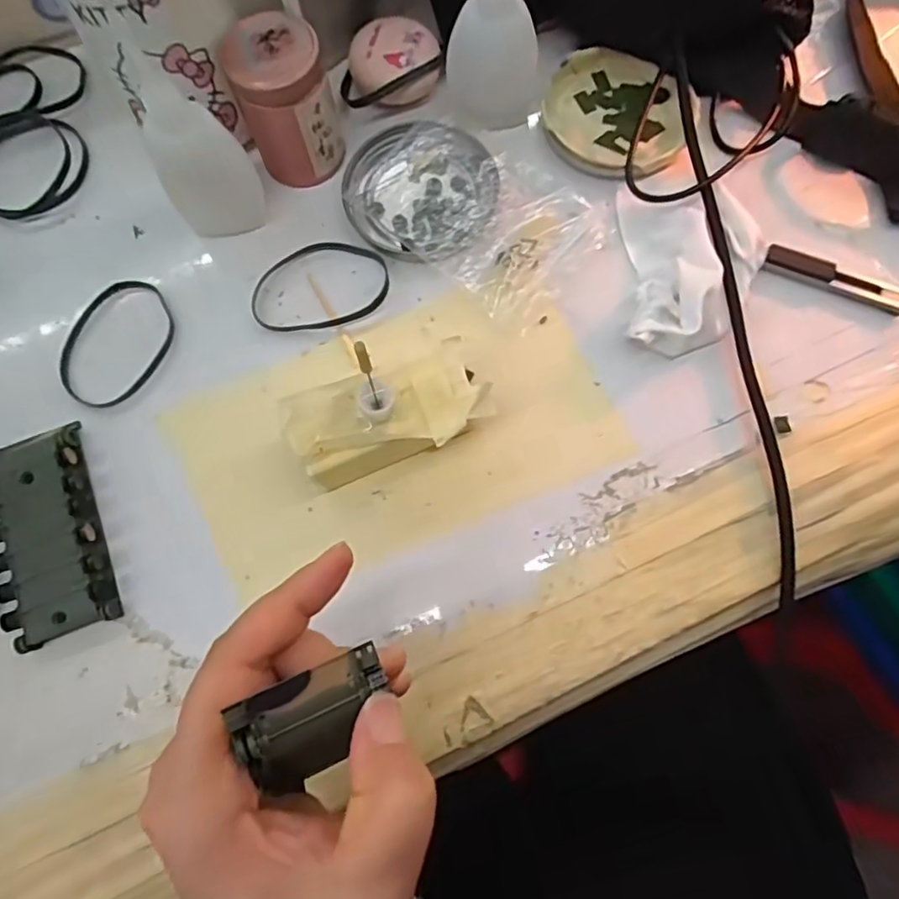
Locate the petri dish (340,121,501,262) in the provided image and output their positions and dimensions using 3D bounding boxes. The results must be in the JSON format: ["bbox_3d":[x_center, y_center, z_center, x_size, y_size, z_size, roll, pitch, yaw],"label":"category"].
[{"bbox_3d":[-0.015,-0.133,0.317,0.079,0.011,0.076,0,75,1],"label":"petri dish"}]

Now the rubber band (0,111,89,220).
[{"bbox_3d":[-0.234,-0.155,0.332,0.068,0.004,0.062,20,76,7],"label":"rubber band"}]

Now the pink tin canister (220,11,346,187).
[{"bbox_3d":[-0.080,-0.172,0.300,0.042,0.063,0.046,-18,75,-3],"label":"pink tin canister"}]

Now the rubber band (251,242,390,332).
[{"bbox_3d":[-0.066,-0.085,0.310,0.070,0.004,0.047,-11,75,-2],"label":"rubber band"}]

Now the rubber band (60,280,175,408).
[{"bbox_3d":[-0.168,-0.054,0.307,0.052,0.004,0.069,21,76,7],"label":"rubber band"}]

